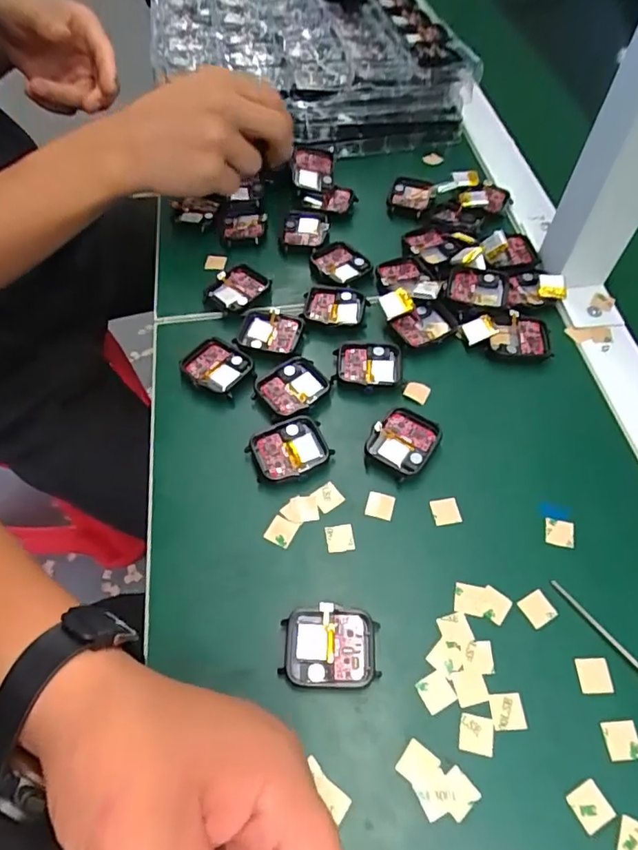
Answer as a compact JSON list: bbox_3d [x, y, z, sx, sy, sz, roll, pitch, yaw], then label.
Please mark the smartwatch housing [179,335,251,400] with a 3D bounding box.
[{"bbox_3d":[-0.068,-0.039,0.366,0.043,0.008,0.039,36,63,20],"label":"smartwatch housing"}]

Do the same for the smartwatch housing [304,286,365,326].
[{"bbox_3d":[0.012,-0.087,0.395,0.042,0.007,0.033,10,57,5],"label":"smartwatch housing"}]

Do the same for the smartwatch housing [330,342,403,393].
[{"bbox_3d":[0.033,-0.040,0.365,0.047,0.006,0.040,3,57,1],"label":"smartwatch housing"}]

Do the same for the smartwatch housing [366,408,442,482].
[{"bbox_3d":[0.052,0.011,0.333,0.036,0.009,0.042,33,62,19],"label":"smartwatch housing"}]

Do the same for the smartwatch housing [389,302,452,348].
[{"bbox_3d":[0.074,-0.070,0.383,0.037,0.011,0.031,-31,62,-20],"label":"smartwatch housing"}]

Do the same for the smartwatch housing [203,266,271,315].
[{"bbox_3d":[-0.063,-0.100,0.401,0.036,0.008,0.042,33,62,19],"label":"smartwatch housing"}]

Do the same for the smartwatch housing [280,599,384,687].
[{"bbox_3d":[0.005,0.110,0.269,0.046,0.011,0.037,1,57,-1],"label":"smartwatch housing"}]

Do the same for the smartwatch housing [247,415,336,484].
[{"bbox_3d":[-0.018,0.016,0.330,0.046,0.008,0.038,-19,59,-14],"label":"smartwatch housing"}]

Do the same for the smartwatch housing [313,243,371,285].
[{"bbox_3d":[0.018,-0.125,0.419,0.033,0.007,0.040,-36,64,-22],"label":"smartwatch housing"}]

